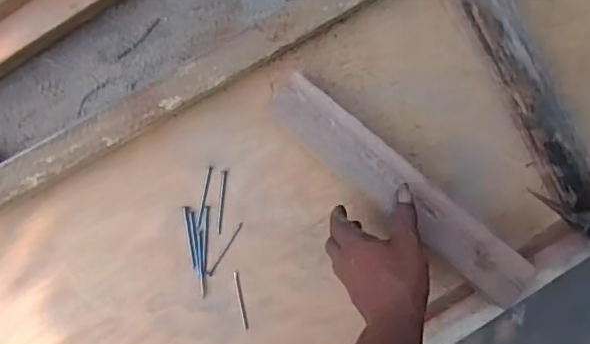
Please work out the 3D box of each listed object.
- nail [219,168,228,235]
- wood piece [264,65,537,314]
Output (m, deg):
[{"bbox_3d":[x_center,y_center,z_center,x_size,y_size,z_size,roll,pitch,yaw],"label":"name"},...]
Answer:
[{"bbox_3d":[-0.081,0.034,0.630,0.007,0.004,0.072,3,93,-8],"label":"nail"},{"bbox_3d":[0.111,0.018,0.593,0.322,0.022,0.055,40,88,2],"label":"wood piece"}]

